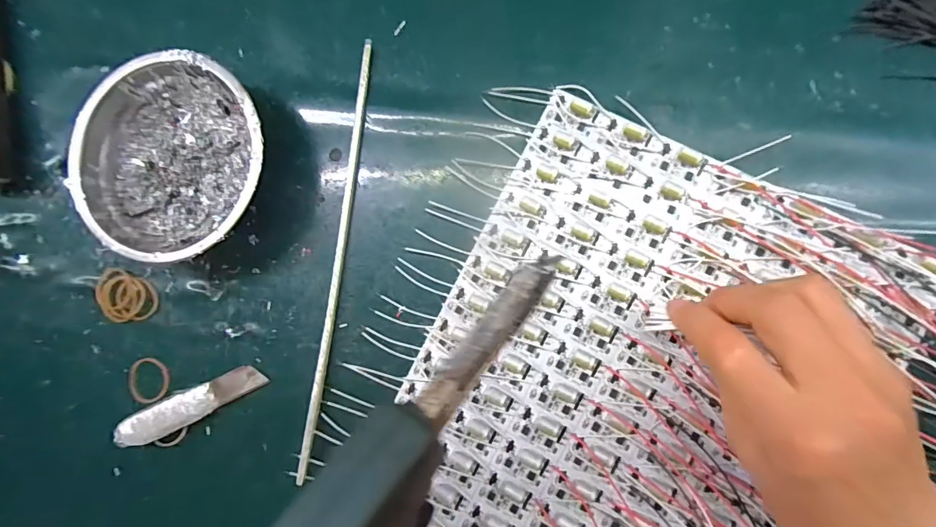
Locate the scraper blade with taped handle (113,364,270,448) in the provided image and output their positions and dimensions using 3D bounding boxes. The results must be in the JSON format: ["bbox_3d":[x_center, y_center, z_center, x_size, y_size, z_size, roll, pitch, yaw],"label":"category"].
[{"bbox_3d":[-0.185,0.095,0.305,0.103,0.010,0.023,-24,84,-6],"label":"scraper blade with taped handle"}]

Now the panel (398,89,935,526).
[{"bbox_3d":[0.094,0.073,0.263,0.238,0.008,0.285,28,92,9],"label":"panel"}]

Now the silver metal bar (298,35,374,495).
[{"bbox_3d":[-0.084,-0.003,0.291,0.008,0.011,0.278,7,88,9],"label":"silver metal bar"}]

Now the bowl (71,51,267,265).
[{"bbox_3d":[-0.179,-0.065,0.291,0.117,0.049,0.122,0,87,8],"label":"bowl"}]

